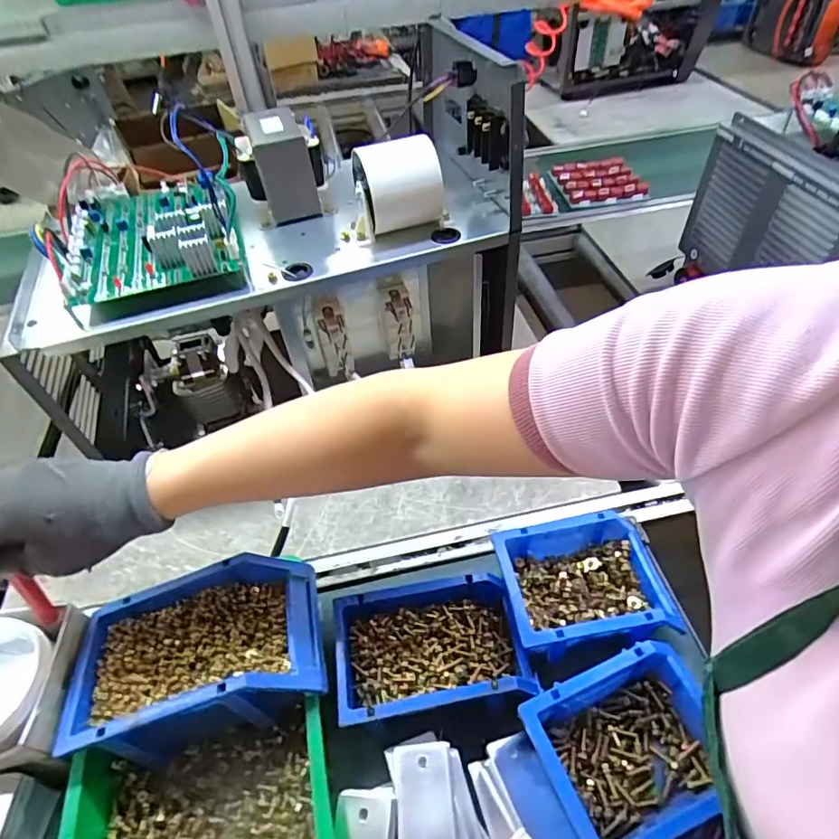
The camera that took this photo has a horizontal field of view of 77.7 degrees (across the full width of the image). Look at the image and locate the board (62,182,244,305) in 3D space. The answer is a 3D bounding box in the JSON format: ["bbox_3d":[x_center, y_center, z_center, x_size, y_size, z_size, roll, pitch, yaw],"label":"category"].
[{"bbox_3d":[-0.275,-0.196,0.527,0.154,0.044,0.200,-20,49,-13],"label":"board"}]

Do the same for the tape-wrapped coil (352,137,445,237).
[{"bbox_3d":[-0.023,-0.243,0.530,0.077,0.077,0.059,-16,49,-10],"label":"tape-wrapped coil"}]

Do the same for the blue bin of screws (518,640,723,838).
[{"bbox_3d":[0.162,0.245,0.393,0.143,0.060,0.103,-19,49,-12],"label":"blue bin of screws"}]

